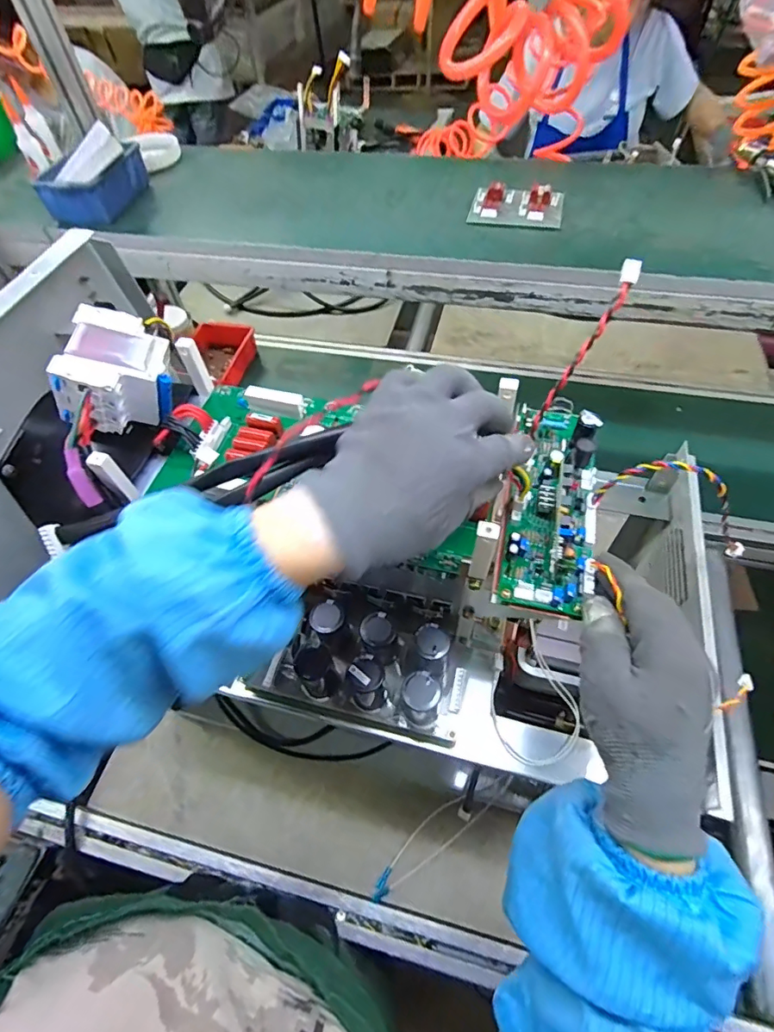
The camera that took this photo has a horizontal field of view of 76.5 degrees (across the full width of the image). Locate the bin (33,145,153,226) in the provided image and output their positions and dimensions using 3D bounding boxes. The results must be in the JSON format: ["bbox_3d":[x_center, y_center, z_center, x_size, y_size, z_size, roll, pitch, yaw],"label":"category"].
[{"bbox_3d":[-0.412,-0.474,0.701,0.092,0.057,0.127,1,56,5],"label":"bin"}]

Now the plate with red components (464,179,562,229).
[{"bbox_3d":[0.171,-0.408,0.645,0.116,0.021,0.077,10,57,10],"label":"plate with red components"}]

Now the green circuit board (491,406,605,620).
[{"bbox_3d":[0.116,-0.024,0.348,0.073,0.055,0.172,12,61,12],"label":"green circuit board"}]

